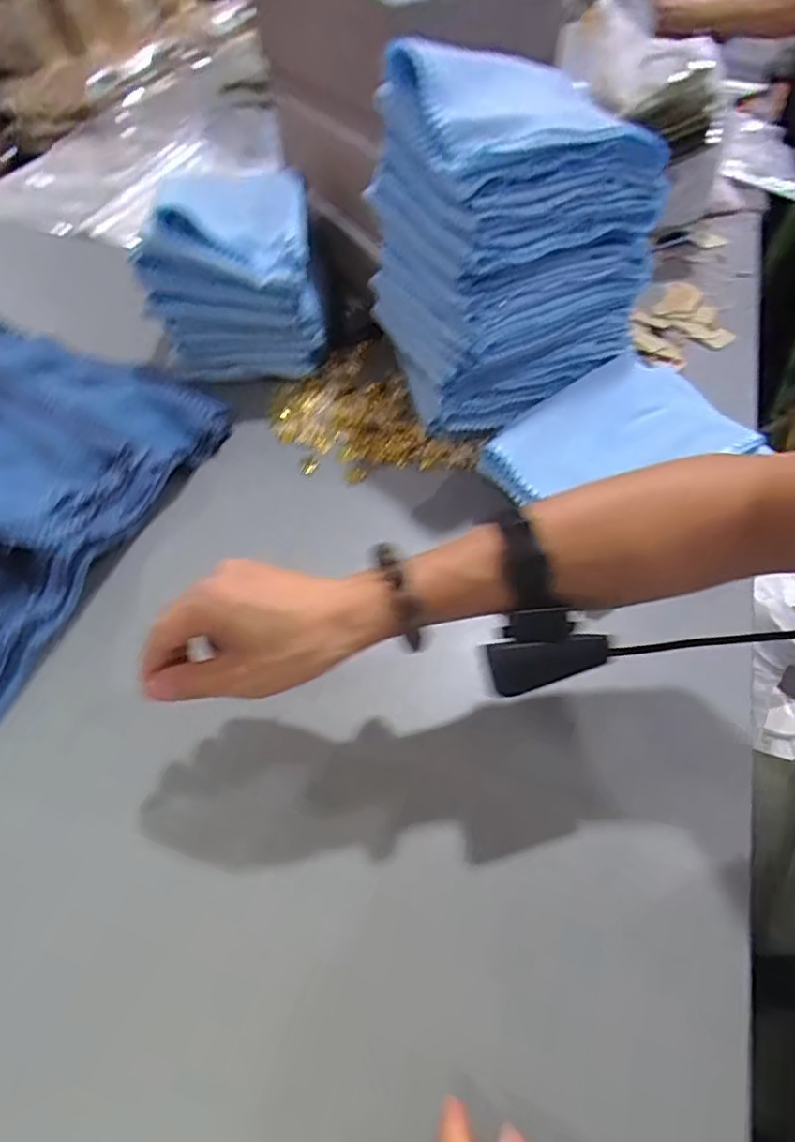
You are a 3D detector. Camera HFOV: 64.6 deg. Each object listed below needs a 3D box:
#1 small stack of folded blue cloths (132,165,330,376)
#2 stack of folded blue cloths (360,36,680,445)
[{"bbox_3d":[-0.163,-0.291,0.645,0.164,0.168,0.111,-6,53,-2],"label":"small stack of folded blue cloths"},{"bbox_3d":[0.099,-0.279,0.565,0.209,0.262,0.167,-27,56,-17],"label":"stack of folded blue cloths"}]

